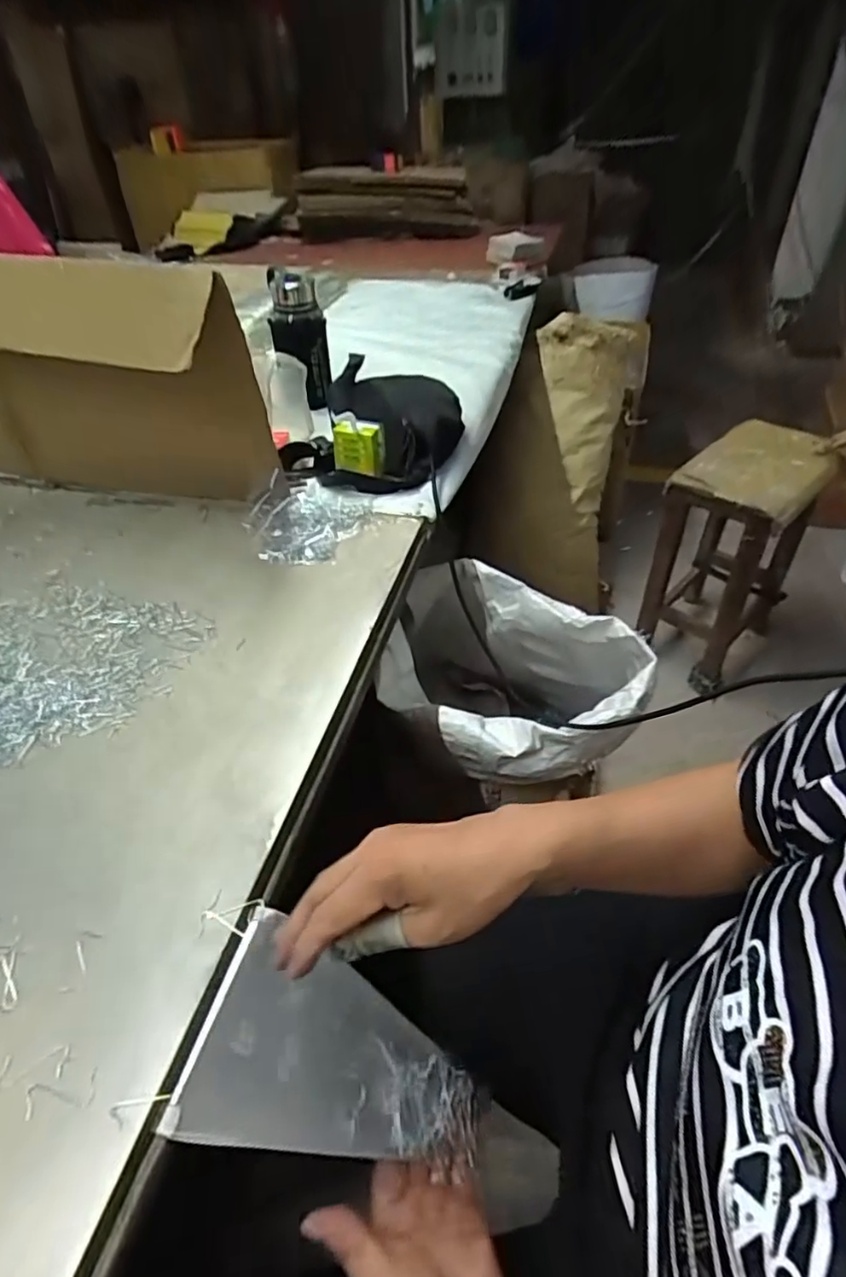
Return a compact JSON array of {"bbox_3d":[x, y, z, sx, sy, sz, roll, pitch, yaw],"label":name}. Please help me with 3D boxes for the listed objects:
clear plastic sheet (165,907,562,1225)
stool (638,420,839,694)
[{"bbox_3d":[-0.016,0.283,0.387,0.261,0.025,0.110,34,43,-15],"label":"clear plastic sheet"},{"bbox_3d":[0.707,-0.184,1.415,0.238,0.515,0.384,30,51,30],"label":"stool"}]

